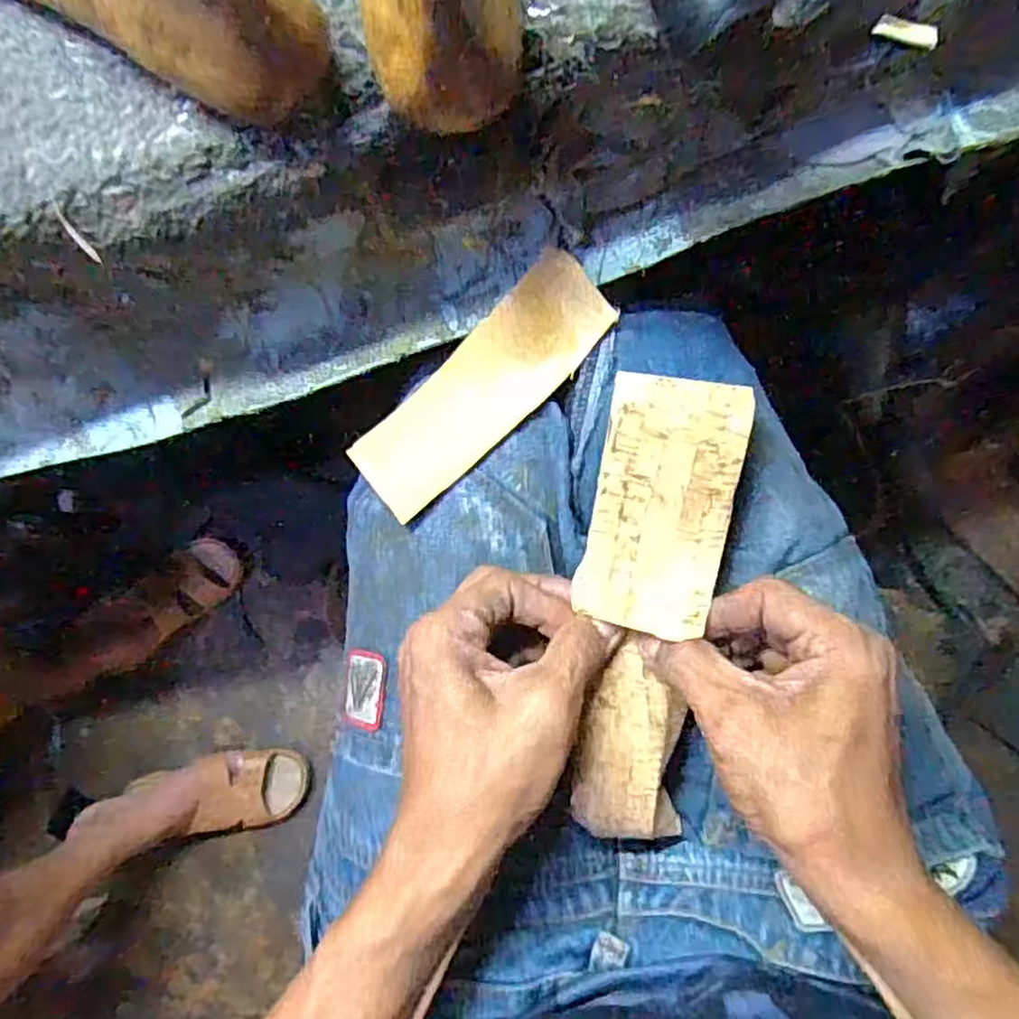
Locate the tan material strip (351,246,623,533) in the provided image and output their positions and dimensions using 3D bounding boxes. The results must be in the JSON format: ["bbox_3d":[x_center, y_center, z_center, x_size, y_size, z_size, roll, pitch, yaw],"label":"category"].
[{"bbox_3d":[-0.013,-0.064,0.377,0.152,0.012,0.051,-44,83,1],"label":"tan material strip"}]

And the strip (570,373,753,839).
[{"bbox_3d":[0.062,0.047,0.324,0.060,0.027,0.209,7,94,6],"label":"strip"}]

